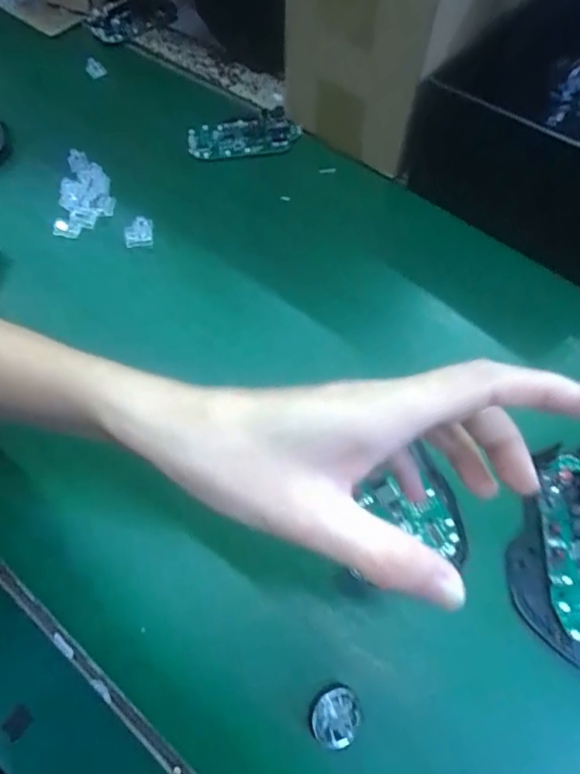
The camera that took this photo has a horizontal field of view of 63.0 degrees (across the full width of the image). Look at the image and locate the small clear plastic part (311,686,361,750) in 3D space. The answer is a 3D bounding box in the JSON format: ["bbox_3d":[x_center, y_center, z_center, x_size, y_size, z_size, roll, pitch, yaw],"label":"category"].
[{"bbox_3d":[0.023,0.160,0.229,0.025,0.004,0.025,5,77,-21],"label":"small clear plastic part"}]

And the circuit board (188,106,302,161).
[{"bbox_3d":[-0.042,-0.228,0.431,0.098,0.018,0.038,-6,65,6],"label":"circuit board"}]

